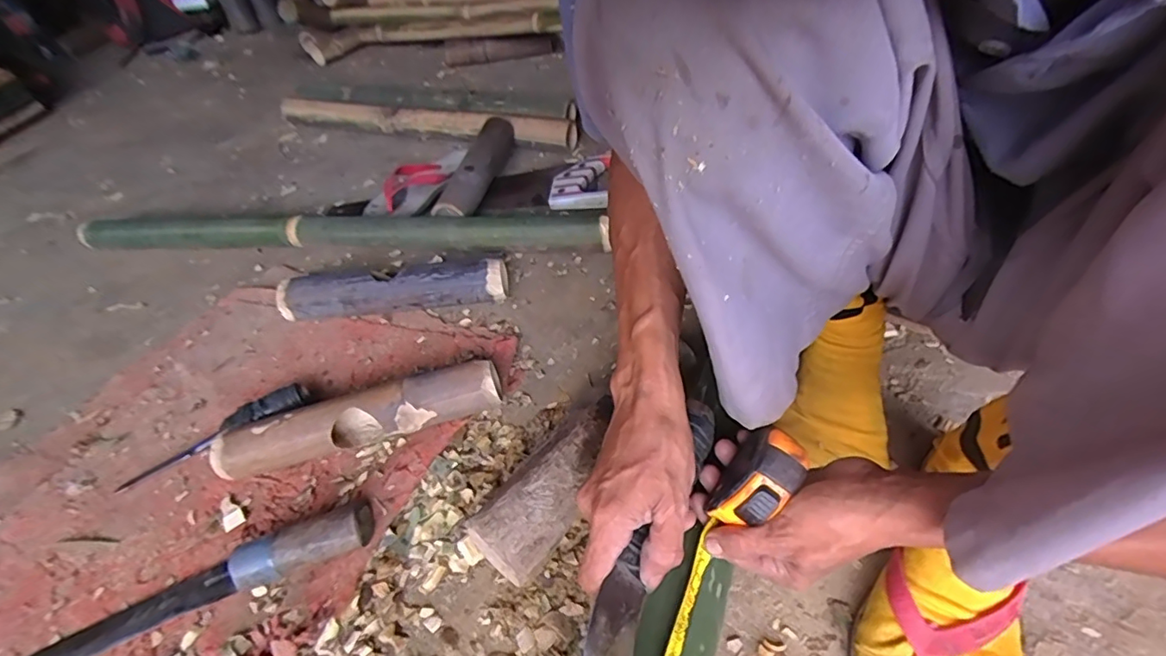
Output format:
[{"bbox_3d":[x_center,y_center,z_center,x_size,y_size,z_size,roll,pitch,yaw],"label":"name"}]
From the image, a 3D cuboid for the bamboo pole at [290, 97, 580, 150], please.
[{"bbox_3d":[-0.314,-0.388,0.980,0.619,0.059,0.048,12,49,18],"label":"bamboo pole"}]

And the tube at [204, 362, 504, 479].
[{"bbox_3d":[-0.219,0.092,0.534,0.277,0.057,0.052,-14,45,-7],"label":"tube"}]

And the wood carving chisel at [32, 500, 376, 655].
[{"bbox_3d":[-0.340,0.223,0.441,0.323,0.039,0.047,-18,46,-11],"label":"wood carving chisel"}]

